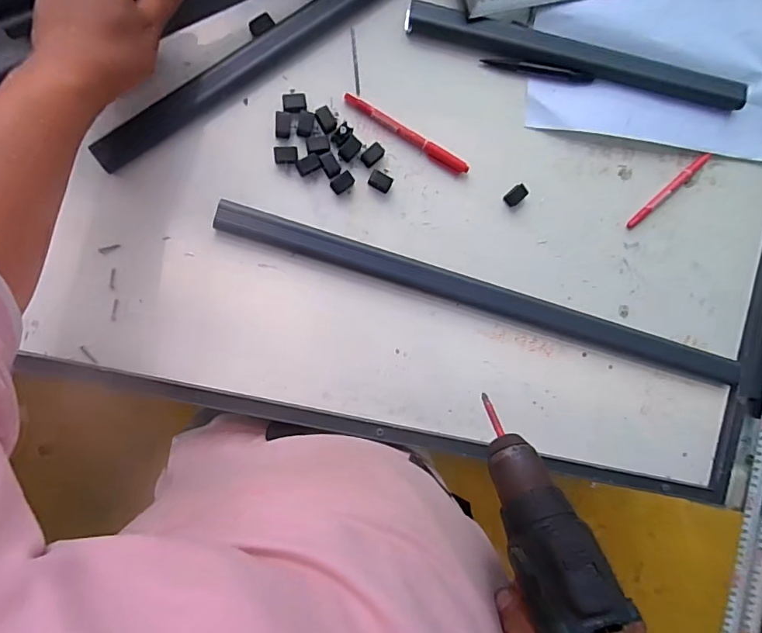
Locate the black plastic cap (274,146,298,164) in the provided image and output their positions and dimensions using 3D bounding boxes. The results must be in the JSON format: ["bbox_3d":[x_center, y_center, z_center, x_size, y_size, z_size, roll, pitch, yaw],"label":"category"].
[{"bbox_3d":[-0.090,-0.154,0.460,0.022,0.004,0.016,-8,94,-8],"label":"black plastic cap"}]

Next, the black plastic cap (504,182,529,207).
[{"bbox_3d":[0.140,-0.126,0.504,0.025,0.004,0.016,-41,98,-5],"label":"black plastic cap"}]

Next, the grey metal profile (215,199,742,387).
[{"bbox_3d":[0.125,-0.017,0.506,0.580,0.013,0.034,16,91,-9],"label":"grey metal profile"}]

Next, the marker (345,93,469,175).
[{"bbox_3d":[0.028,-0.182,0.484,0.138,0.008,0.015,31,88,-9],"label":"marker"}]

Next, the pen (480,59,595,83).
[{"bbox_3d":[0.166,-0.257,0.505,0.124,0.016,0.013,4,93,-9],"label":"pen"}]

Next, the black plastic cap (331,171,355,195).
[{"bbox_3d":[-0.037,-0.131,0.475,0.023,0.004,0.014,-37,98,-5],"label":"black plastic cap"}]

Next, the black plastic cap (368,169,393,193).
[{"bbox_3d":[-0.001,-0.134,0.483,0.023,0.004,0.017,24,89,-9],"label":"black plastic cap"}]

